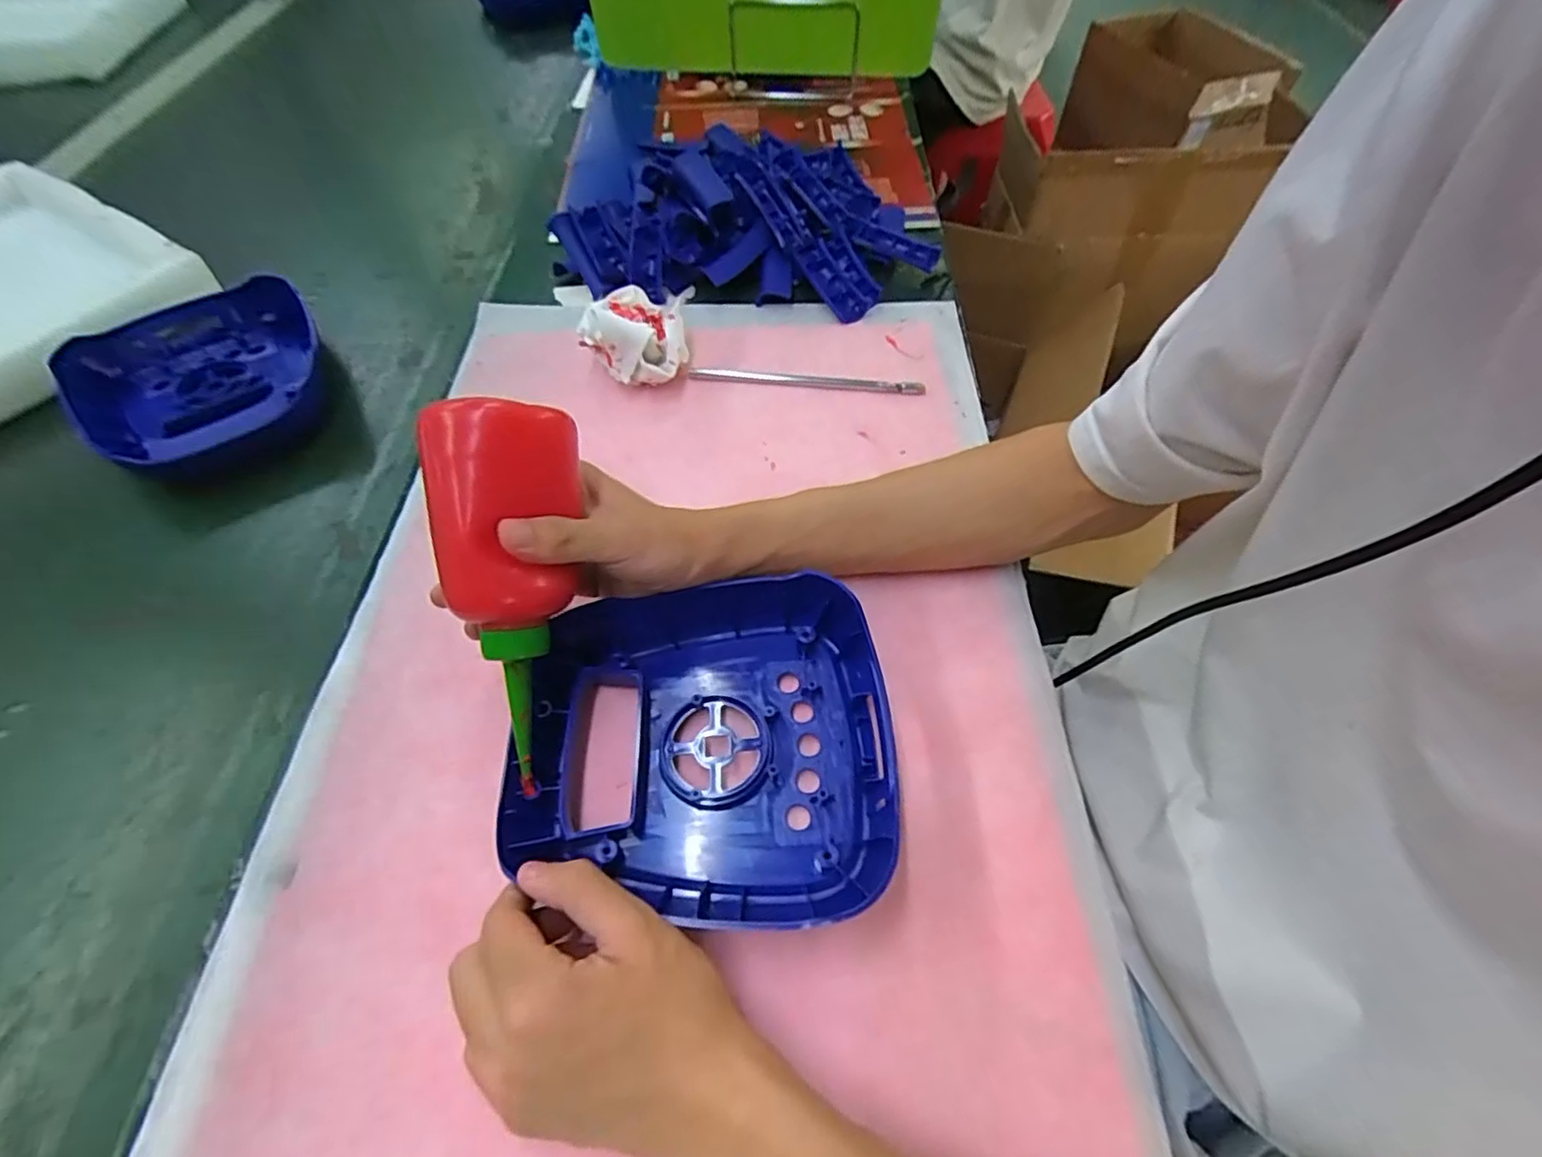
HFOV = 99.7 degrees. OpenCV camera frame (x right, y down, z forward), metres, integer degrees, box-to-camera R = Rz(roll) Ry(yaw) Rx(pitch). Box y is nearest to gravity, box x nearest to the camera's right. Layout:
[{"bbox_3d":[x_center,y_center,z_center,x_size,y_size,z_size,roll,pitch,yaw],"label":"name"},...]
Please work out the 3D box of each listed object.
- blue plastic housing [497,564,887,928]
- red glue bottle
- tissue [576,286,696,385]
[{"bbox_3d":[-0.034,0.077,0.326,0.180,0.038,0.171,-2,57,1],"label":"blue plastic housing"},{"bbox_3d":[-0.117,0.008,0.291,0.052,0.167,0.050,0,12,2],"label":"red glue bottle"},{"bbox_3d":[-0.100,-0.176,0.483,0.078,0.057,0.062,-8,57,-3],"label":"tissue"}]

